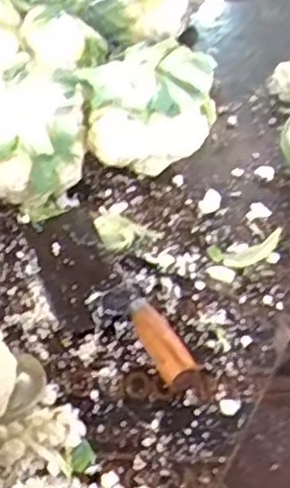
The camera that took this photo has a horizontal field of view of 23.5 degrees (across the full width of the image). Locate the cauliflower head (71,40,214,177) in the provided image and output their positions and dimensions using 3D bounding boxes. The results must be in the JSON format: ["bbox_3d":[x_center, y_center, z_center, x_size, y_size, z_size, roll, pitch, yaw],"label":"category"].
[{"bbox_3d":[0.008,-0.170,0.871,0.160,0.108,0.131,6,41,0],"label":"cauliflower head"}]

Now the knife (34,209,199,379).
[{"bbox_3d":[-0.051,0.042,0.710,0.085,0.033,0.269,-15,45,-23],"label":"knife"}]

